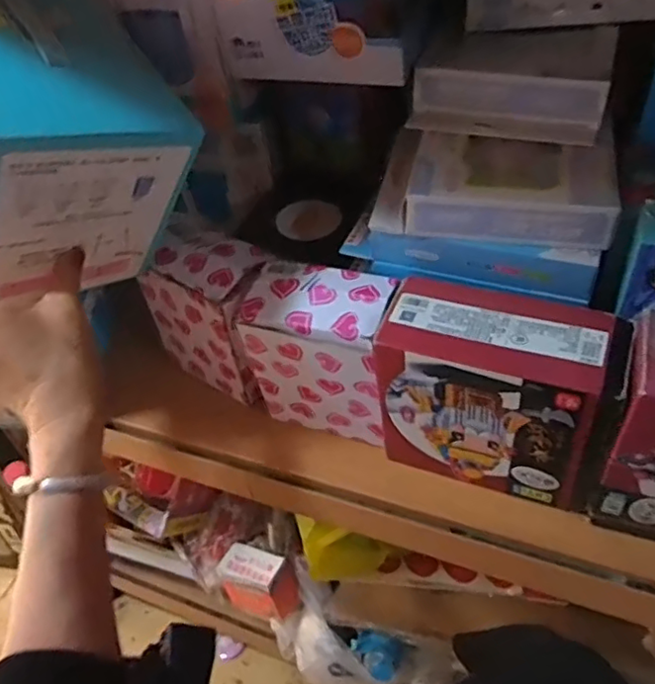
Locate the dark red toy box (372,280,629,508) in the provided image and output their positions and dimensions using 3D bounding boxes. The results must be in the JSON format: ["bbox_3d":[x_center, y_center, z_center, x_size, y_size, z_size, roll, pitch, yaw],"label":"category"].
[{"bbox_3d":[0.116,0.037,0.441,0.144,0.139,0.071,14,49,19],"label":"dark red toy box"}]

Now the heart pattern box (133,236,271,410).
[{"bbox_3d":[-0.095,-0.026,0.544,0.121,0.129,0.066,26,54,28],"label":"heart pattern box"}]

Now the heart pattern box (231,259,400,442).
[{"bbox_3d":[-0.003,0.010,0.488,0.109,0.133,0.058,14,49,19],"label":"heart pattern box"}]

